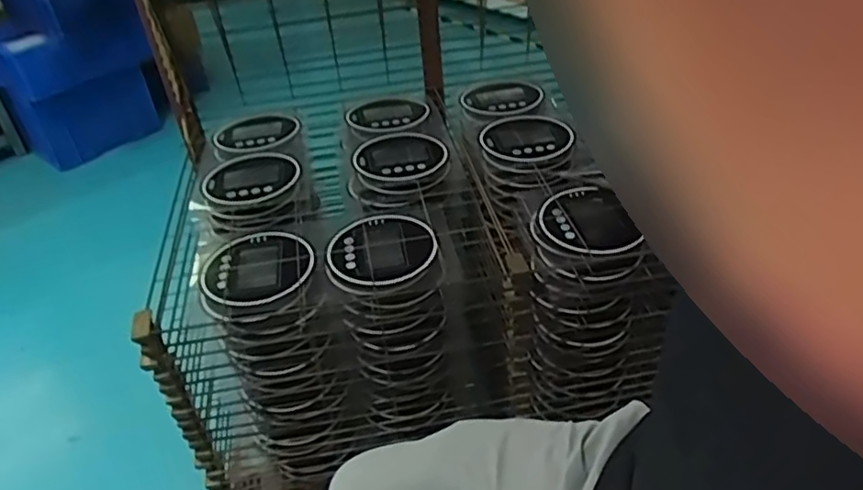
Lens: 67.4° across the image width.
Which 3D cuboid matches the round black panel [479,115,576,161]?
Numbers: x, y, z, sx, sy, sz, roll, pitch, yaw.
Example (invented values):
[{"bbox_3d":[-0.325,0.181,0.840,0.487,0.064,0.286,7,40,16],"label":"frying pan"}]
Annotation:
[{"bbox_3d":[0.172,-0.198,1.164,0.160,0.019,0.164,5,39,12],"label":"round black panel"}]

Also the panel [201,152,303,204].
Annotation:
[{"bbox_3d":[-0.304,-0.115,1.094,0.156,0.015,0.142,-3,38,3],"label":"panel"}]

